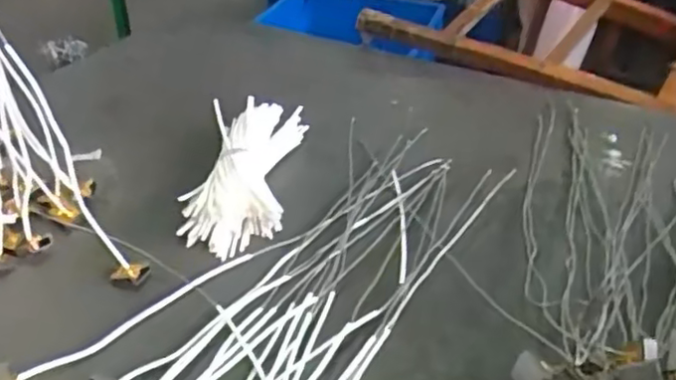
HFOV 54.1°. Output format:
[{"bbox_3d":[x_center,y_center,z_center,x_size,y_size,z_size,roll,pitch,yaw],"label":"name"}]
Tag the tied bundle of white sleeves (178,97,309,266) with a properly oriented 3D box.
[{"bbox_3d":[-0.114,-0.029,0.833,0.124,0.047,0.290,2,36,0],"label":"tied bundle of white sleeves"}]

